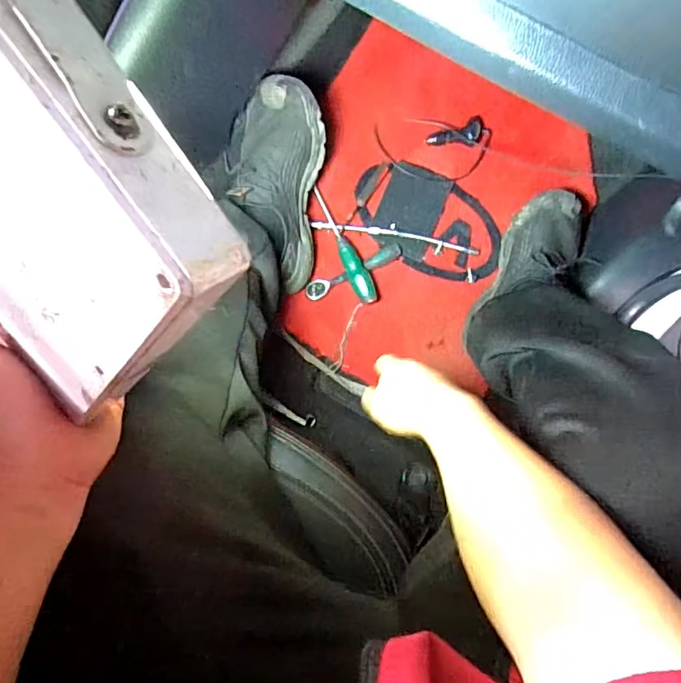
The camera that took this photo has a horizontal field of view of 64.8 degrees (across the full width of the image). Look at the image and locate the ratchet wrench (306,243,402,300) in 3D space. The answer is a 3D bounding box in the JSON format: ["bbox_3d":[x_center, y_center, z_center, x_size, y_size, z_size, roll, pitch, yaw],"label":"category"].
[{"bbox_3d":[0.022,-0.105,0.812,0.160,0.015,0.027,-26,87,-8],"label":"ratchet wrench"}]

